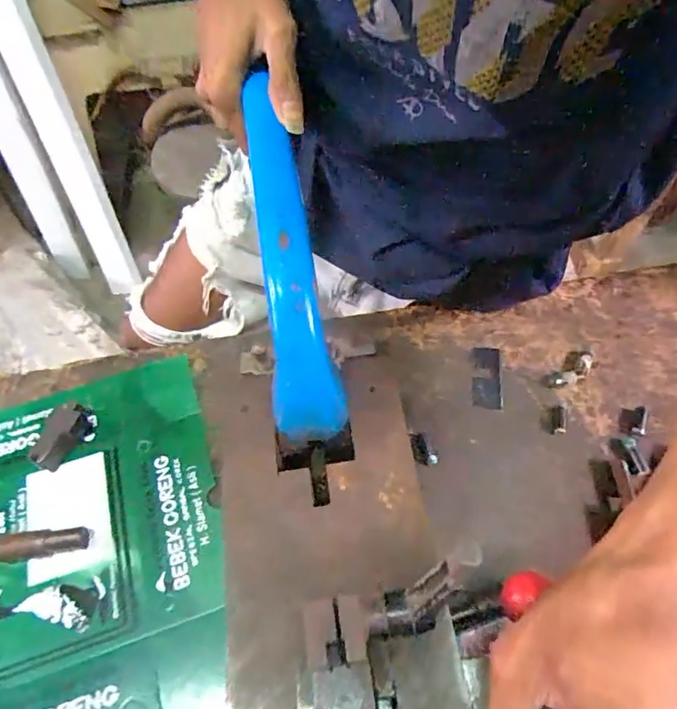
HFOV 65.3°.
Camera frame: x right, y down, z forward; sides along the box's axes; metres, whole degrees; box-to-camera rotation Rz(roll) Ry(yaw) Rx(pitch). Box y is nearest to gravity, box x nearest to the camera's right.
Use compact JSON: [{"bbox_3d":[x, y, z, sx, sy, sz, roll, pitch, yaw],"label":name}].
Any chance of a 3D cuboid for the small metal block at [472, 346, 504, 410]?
[{"bbox_3d":[0.132,0.021,0.470,0.025,0.005,0.060,4,58,6],"label":"small metal block"}]

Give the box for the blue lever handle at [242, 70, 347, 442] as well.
[{"bbox_3d":[-0.035,-0.069,0.321,0.040,0.045,0.236,-9,80,-2],"label":"blue lever handle"}]

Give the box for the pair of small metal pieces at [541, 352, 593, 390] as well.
[{"bbox_3d":[0.201,0.015,0.460,0.049,0.013,0.023,-38,63,-19],"label":"pair of small metal pieces"}]

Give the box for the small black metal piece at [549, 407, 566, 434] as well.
[{"bbox_3d":[0.182,0.054,0.436,0.012,0.008,0.025,8,58,8],"label":"small black metal piece"}]

